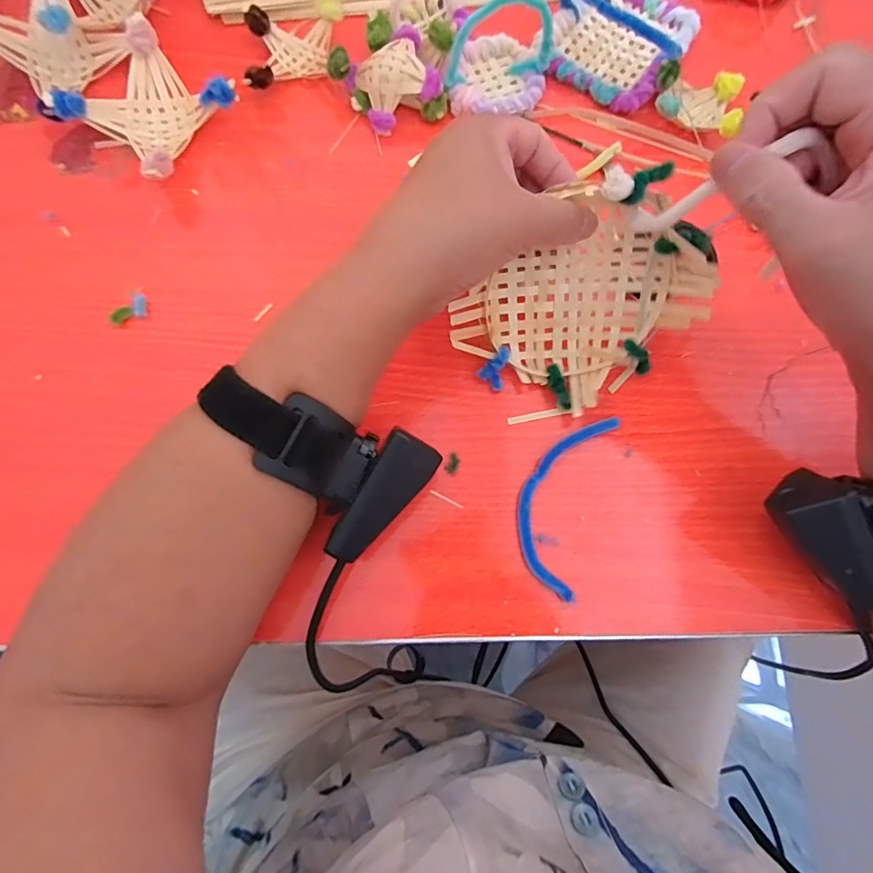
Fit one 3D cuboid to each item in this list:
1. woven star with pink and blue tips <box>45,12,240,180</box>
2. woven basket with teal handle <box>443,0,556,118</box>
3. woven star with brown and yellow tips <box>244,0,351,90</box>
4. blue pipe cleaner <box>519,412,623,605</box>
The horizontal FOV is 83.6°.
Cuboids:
[{"bbox_3d":[-0.185,-0.215,0.319,0.088,0.035,0.087,33,78,6],"label":"woven star with pink and blue tips"},{"bbox_3d":[0.045,-0.258,0.322,0.064,0.054,0.075,19,77,3],"label":"woven basket with teal handle"},{"bbox_3d":[-0.095,-0.268,0.336,0.069,0.027,0.064,-4,77,-2],"label":"woven star with brown and yellow tips"},{"bbox_3d":[0.071,0.033,0.278,0.043,0.009,0.107,19,77,3],"label":"blue pipe cleaner"}]

